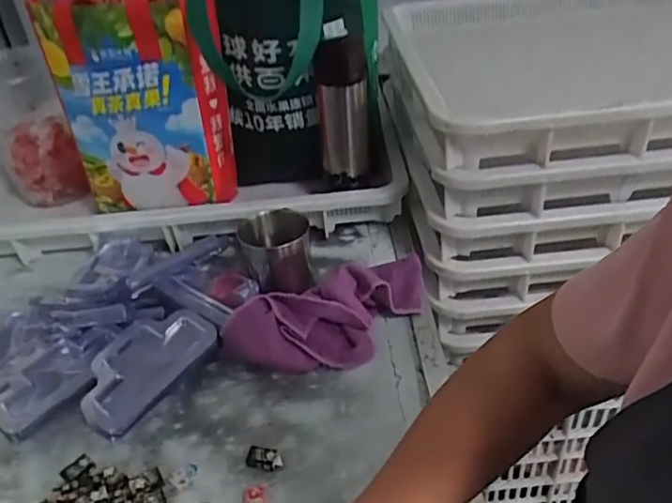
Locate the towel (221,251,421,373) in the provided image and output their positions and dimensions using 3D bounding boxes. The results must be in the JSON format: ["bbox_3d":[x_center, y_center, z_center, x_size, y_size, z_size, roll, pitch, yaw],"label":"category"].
[{"bbox_3d":[0.001,0.070,0.620,0.236,0.049,0.108,-19,38,-18],"label":"towel"}]

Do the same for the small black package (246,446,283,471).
[{"bbox_3d":[-0.062,0.180,0.505,0.031,0.011,0.019,5,37,14],"label":"small black package"}]

